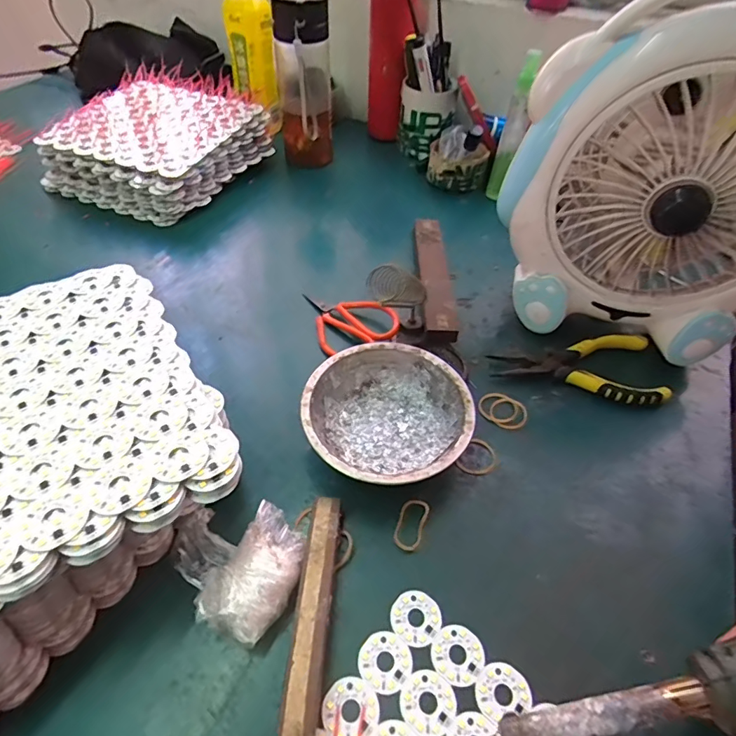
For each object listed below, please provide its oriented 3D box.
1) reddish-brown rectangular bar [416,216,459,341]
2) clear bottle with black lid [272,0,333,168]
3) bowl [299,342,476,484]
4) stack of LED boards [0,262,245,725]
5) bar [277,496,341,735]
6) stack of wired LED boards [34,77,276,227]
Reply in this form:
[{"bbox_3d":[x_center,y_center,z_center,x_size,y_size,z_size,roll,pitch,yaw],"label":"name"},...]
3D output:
[{"bbox_3d":[0.072,-0.099,0.504,0.032,0.027,0.198,2,48,-2],"label":"reddish-brown rectangular bar"},{"bbox_3d":[-0.085,-0.378,0.626,0.072,0.195,0.072,-3,48,-6],"label":"clear bottle with black lid"},{"bbox_3d":[0.014,0.039,0.363,0.123,0.040,0.123,2,48,-2],"label":"bowl"},{"bbox_3d":[-0.215,0.062,0.290,0.229,0.092,0.225,-31,57,-27],"label":"stack of LED boards"},{"bbox_3d":[-0.036,0.176,0.258,0.020,0.018,0.212,5,48,1],"label":"bar"},{"bbox_3d":[-0.277,-0.308,0.643,0.227,0.085,0.244,18,50,13],"label":"stack of wired LED boards"}]

